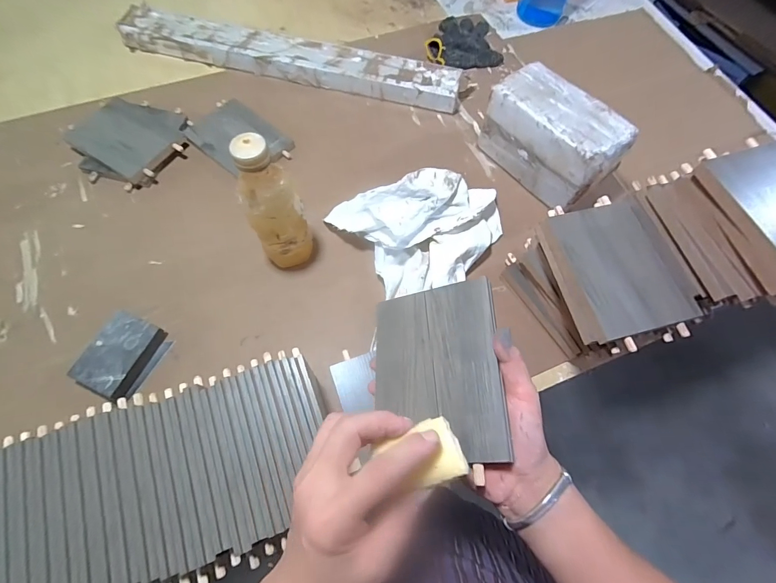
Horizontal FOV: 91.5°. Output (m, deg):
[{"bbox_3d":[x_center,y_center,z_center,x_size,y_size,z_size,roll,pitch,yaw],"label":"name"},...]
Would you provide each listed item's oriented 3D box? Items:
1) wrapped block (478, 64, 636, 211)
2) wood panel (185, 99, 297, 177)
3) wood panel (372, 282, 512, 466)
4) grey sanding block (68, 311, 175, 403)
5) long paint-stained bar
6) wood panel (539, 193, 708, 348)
[{"bbox_3d":[0.261,-0.241,0.614,0.108,0.136,0.211,-36,74,-16],"label":"wrapped block"},{"bbox_3d":[-0.257,-0.263,0.653,0.166,0.023,0.121,38,70,12],"label":"wood panel"},{"bbox_3d":[0.039,0.066,0.333,0.112,0.010,0.148,-13,61,25],"label":"wood panel"},{"bbox_3d":[-0.342,0.083,0.488,0.075,0.027,0.098,24,68,7],"label":"grey sanding block"},{"bbox_3d":[-0.187,-0.444,0.723,0.661,0.045,0.089,13,67,2],"label":"long paint-stained bar"},{"bbox_3d":[0.260,-0.027,0.431,0.130,0.025,0.168,-14,67,-7],"label":"wood panel"}]

